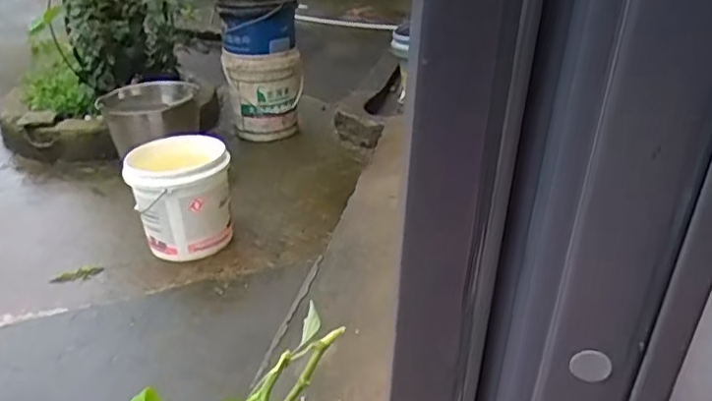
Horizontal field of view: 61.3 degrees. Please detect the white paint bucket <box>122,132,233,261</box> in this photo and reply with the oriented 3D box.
[{"bbox_3d":[-0.438,-0.009,1.520,0.232,0.249,0.232,2,28,-1],"label":"white paint bucket"}]

